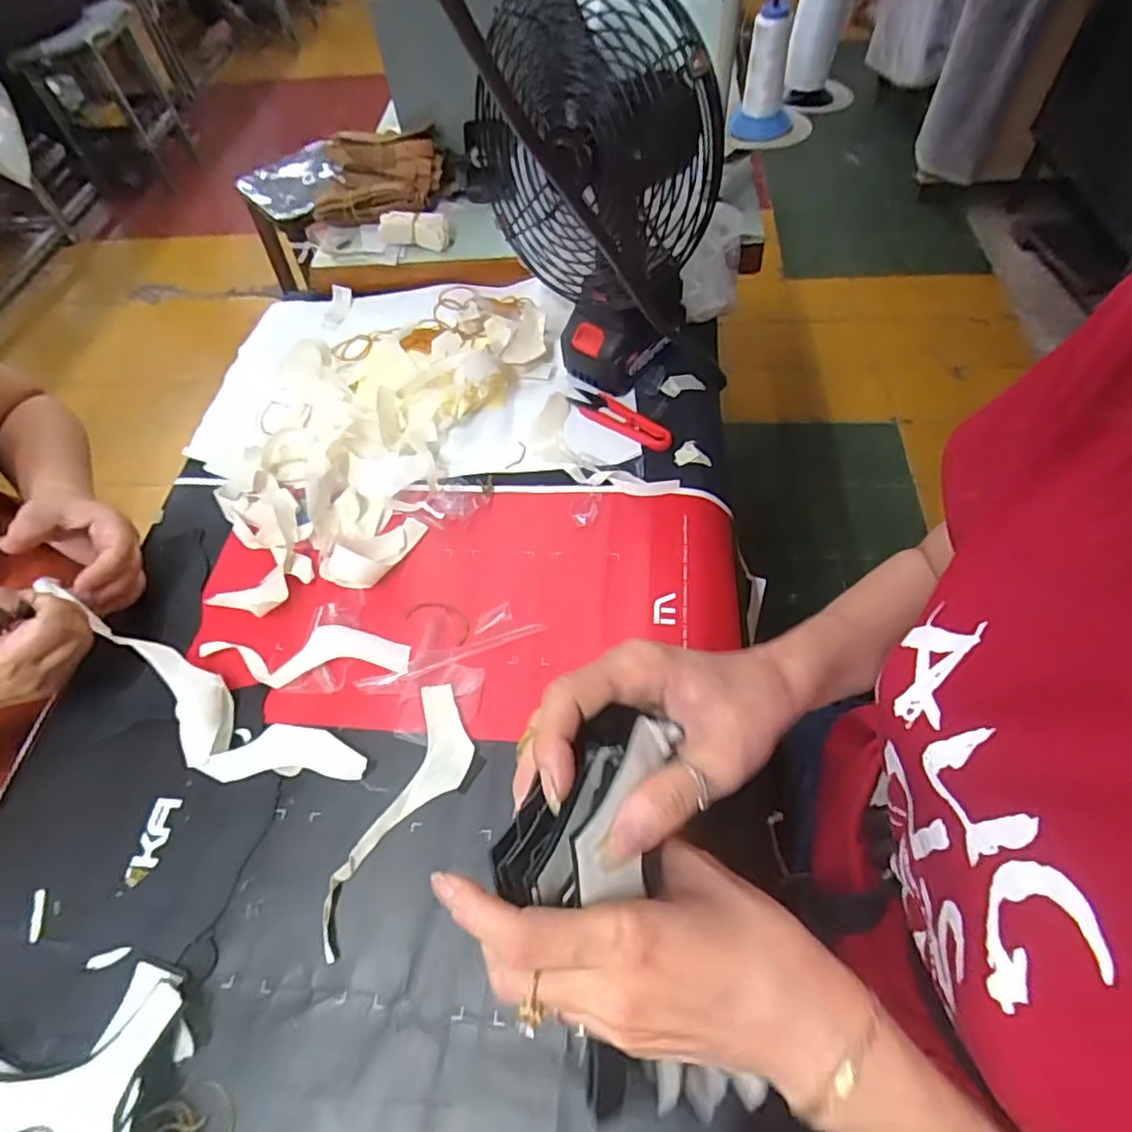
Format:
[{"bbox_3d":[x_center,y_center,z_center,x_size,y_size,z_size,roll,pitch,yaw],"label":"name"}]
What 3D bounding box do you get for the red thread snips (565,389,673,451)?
[{"bbox_3d":[0.054,-0.144,0.599,0.118,0.012,0.031,34,65,24],"label":"red thread snips"}]

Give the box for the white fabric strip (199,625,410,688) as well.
[{"bbox_3d":[-0.201,0.069,0.485,0.163,0.010,0.043,-5,56,2],"label":"white fabric strip"}]

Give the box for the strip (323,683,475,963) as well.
[{"bbox_3d":[-0.105,0.163,0.418,0.051,0.004,0.171,17,62,7],"label":"strip"}]

